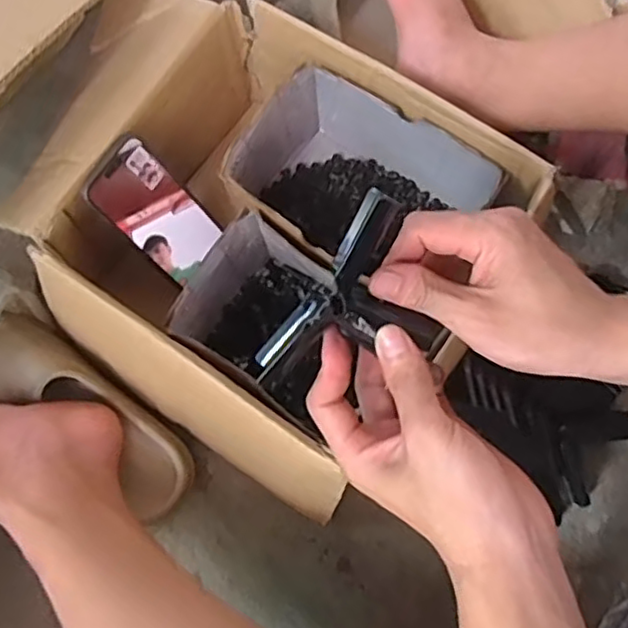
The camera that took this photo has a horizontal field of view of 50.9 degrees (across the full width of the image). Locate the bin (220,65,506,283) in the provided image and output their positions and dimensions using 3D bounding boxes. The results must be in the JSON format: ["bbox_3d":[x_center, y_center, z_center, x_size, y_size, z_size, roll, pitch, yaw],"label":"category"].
[{"bbox_3d":[0.033,-0.105,0.599,0.199,0.100,0.145,31,75,11],"label":"bin"}]

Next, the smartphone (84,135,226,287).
[{"bbox_3d":[-0.136,-0.088,0.575,0.005,0.130,0.068,20,72,41],"label":"smartphone"}]

